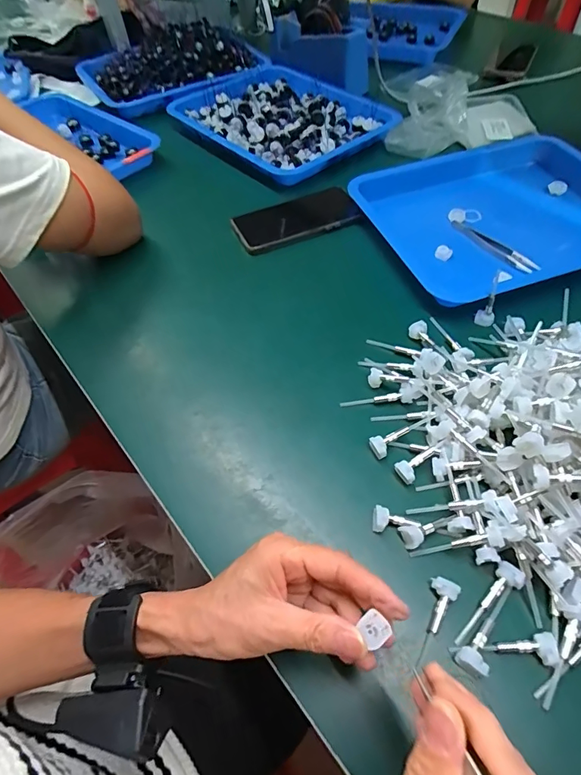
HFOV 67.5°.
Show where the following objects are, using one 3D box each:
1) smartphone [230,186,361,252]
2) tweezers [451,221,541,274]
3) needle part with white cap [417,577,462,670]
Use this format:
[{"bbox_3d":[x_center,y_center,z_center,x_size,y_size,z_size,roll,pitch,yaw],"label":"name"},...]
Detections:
[{"bbox_3d":[0.008,-0.223,0.577,0.161,0.012,0.086,-20,53,-8],"label":"smartphone"},{"bbox_3d":[0.247,-0.174,0.530,0.018,0.013,0.121,-33,59,-18],"label":"tweezers"},{"bbox_3d":[0.098,0.161,0.298,0.018,0.008,0.058,23,73,18],"label":"needle part with white cap"}]

